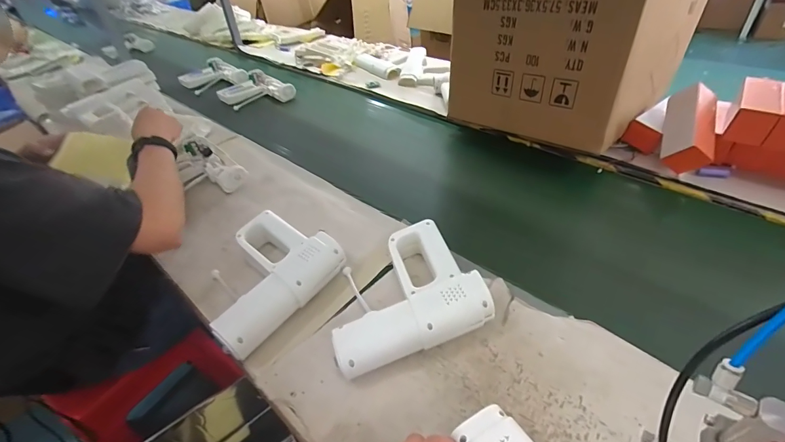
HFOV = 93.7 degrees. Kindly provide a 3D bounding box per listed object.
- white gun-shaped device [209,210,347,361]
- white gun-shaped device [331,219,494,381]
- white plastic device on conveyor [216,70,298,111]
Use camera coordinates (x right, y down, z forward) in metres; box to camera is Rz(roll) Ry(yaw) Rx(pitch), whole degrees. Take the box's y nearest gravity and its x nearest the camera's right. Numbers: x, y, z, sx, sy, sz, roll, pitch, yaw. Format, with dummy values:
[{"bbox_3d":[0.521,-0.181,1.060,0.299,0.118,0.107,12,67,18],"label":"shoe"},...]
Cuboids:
[{"bbox_3d":[-0.210,0.083,0.582,0.187,0.062,0.211,26,51,32],"label":"white gun-shaped device"},{"bbox_3d":[0.009,0.103,0.531,0.205,0.069,0.183,-17,42,-11],"label":"white gun-shaped device"},{"bbox_3d":[-0.485,-0.445,1.258,0.263,0.047,0.182,25,51,31],"label":"white plastic device on conveyor"}]

